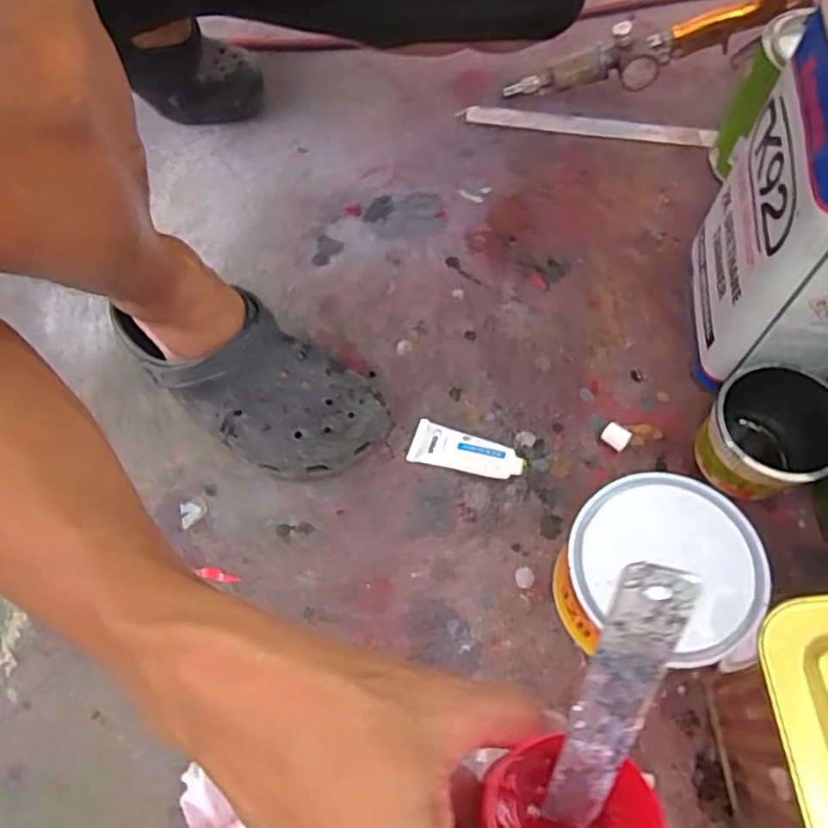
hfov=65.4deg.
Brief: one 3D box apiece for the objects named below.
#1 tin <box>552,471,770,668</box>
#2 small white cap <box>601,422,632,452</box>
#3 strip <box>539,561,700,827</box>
[{"bbox_3d":[0.163,0.112,0.454,0.118,0.090,0.120,-1,62,1],"label":"tin"},{"bbox_3d":[0.168,0.019,0.538,0.022,0.018,0.015,38,69,17],"label":"small white cap"},{"bbox_3d":[0.062,0.100,0.209,0.020,0.150,0.004,14,39,15],"label":"strip"}]

